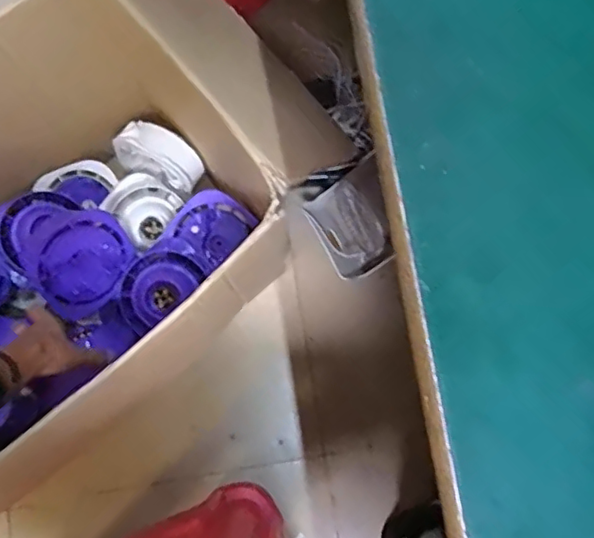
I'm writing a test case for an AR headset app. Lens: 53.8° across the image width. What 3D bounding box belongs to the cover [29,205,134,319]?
[{"bbox_3d":[-0.316,-0.013,0.859,0.145,0.045,0.123,-48,124,-10],"label":"cover"}]

